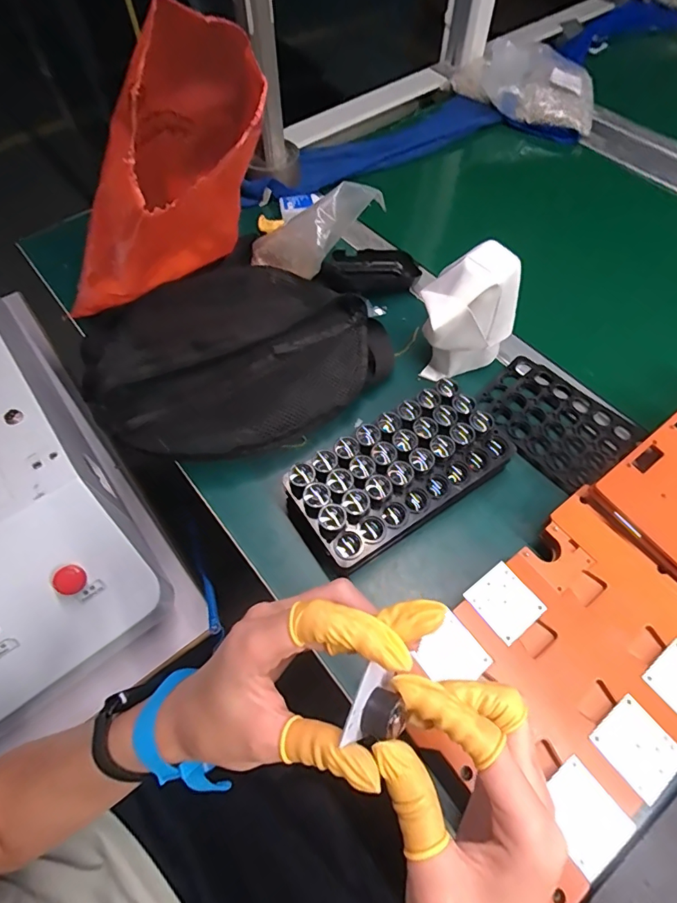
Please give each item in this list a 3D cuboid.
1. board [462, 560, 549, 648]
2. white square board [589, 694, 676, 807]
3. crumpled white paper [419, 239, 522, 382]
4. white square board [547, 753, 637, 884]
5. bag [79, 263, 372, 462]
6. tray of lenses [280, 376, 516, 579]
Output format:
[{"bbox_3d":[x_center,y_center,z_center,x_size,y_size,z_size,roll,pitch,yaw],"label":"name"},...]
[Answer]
[{"bbox_3d":[0.130,0.117,0.354,0.045,0.004,0.048,-34,65,-16],"label":"board"},{"bbox_3d":[0.203,0.200,0.308,0.044,0.004,0.047,-34,65,-16],"label":"white square board"},{"bbox_3d":[0.129,-0.137,0.465,0.099,0.115,0.062,-12,61,-5],"label":"crumpled white paper"},{"bbox_3d":[0.154,0.229,0.288,0.045,0.006,0.047,-33,65,-16],"label":"white square board"},{"bbox_3d":[-0.109,-0.099,0.489,0.309,0.054,0.226,-19,62,-9],"label":"bag"},{"bbox_3d":[0.054,0.022,0.416,0.199,0.048,0.098,-32,65,-15],"label":"tray of lenses"}]

